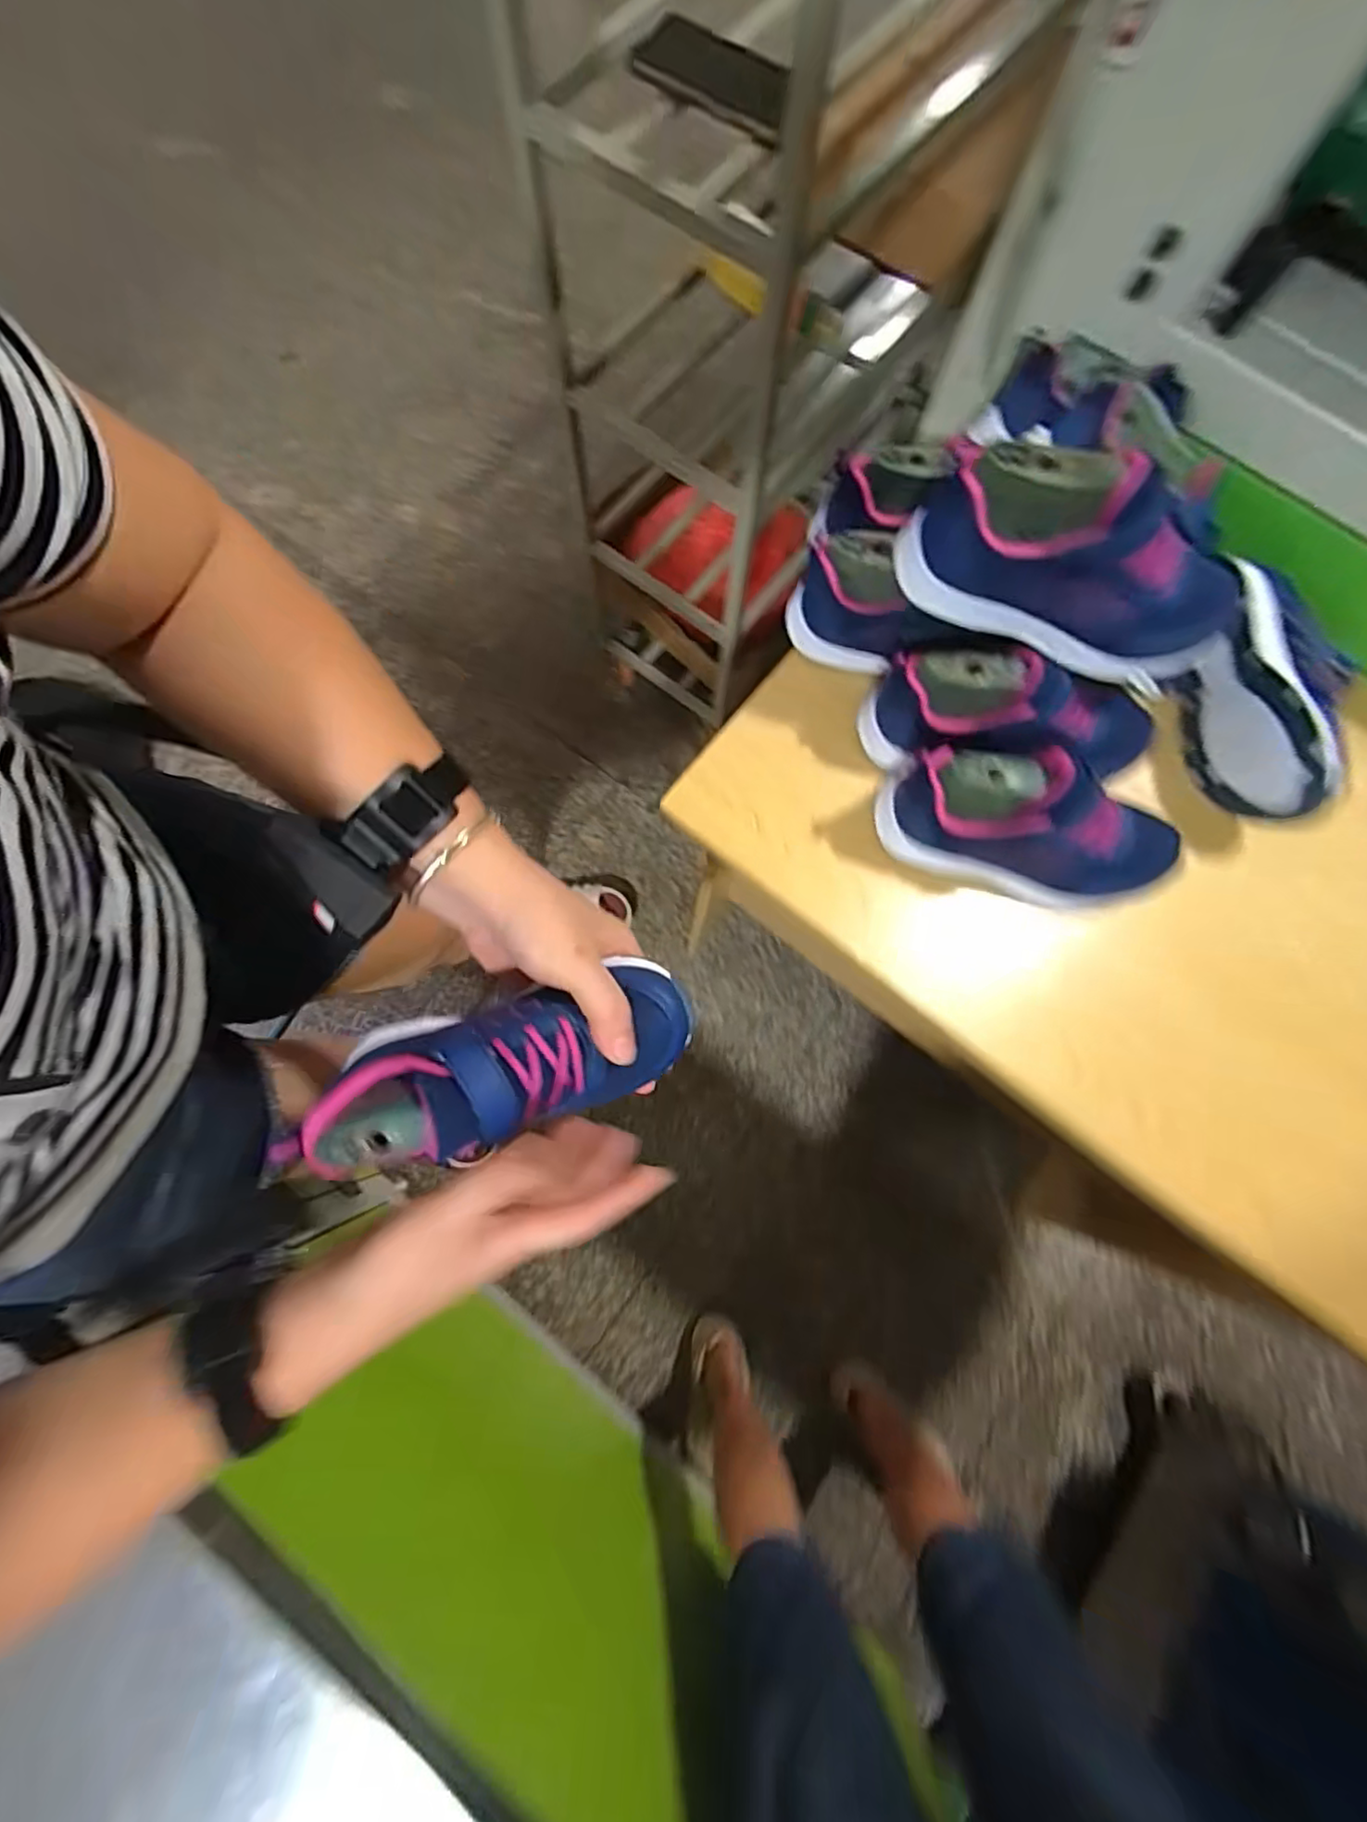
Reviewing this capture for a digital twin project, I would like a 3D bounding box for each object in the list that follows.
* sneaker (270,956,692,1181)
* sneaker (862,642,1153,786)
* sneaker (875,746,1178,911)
[{"bbox_3d":[-0.095,0.080,0.359,0.198,0.077,0.080,-16,78,-11],"label":"sneaker"},{"bbox_3d":[0.240,-0.139,0.469,0.208,0.087,0.069,12,77,1],"label":"sneaker"},{"bbox_3d":[0.242,-0.056,0.450,0.193,0.091,0.065,18,78,3],"label":"sneaker"}]

